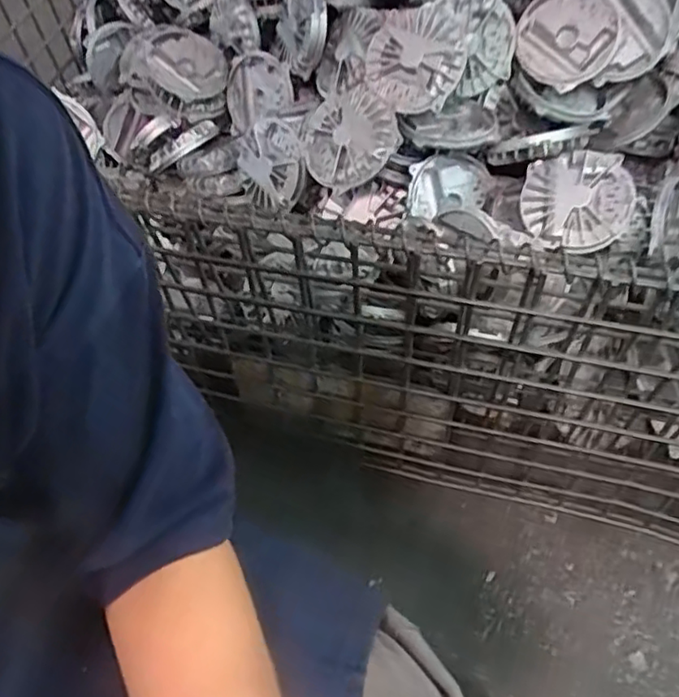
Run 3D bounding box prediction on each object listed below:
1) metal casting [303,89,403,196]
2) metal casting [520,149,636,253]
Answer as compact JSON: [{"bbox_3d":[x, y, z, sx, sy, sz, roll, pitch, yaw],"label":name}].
[{"bbox_3d":[0.007,-0.237,0.722,0.106,0.026,0.113,-8,71,26],"label":"metal casting"},{"bbox_3d":[0.240,-0.153,0.649,0.105,0.025,0.105,-3,77,12],"label":"metal casting"}]

